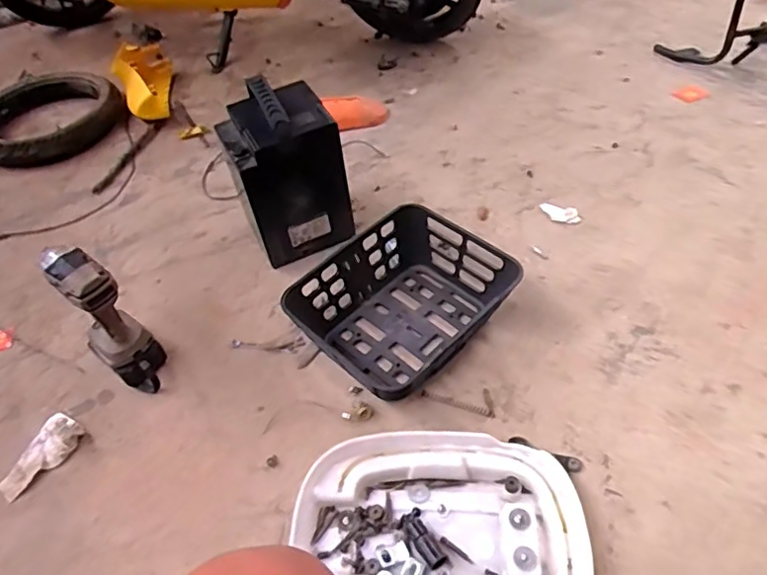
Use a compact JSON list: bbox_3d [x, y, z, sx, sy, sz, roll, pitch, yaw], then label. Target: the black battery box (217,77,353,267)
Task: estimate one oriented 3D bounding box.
[{"bbox_3d":[-0.179,-0.208,1.063,0.181,0.300,0.143,-23,51,-15],"label":"black battery box"}]

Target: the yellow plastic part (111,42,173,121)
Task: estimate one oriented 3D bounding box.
[{"bbox_3d":[-0.620,-0.543,1.505,0.123,0.100,0.326,-16,50,-9],"label":"yellow plastic part"}]

